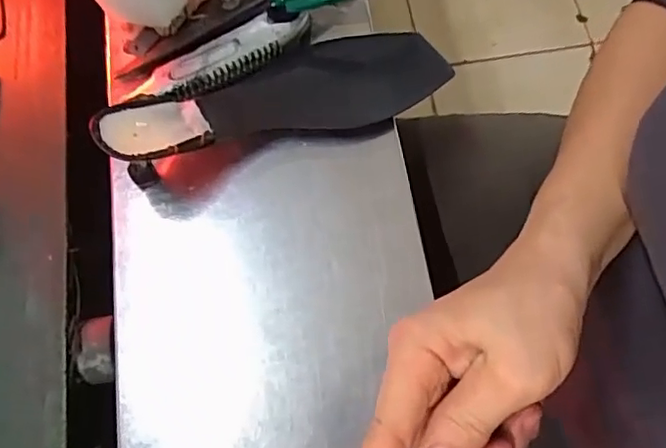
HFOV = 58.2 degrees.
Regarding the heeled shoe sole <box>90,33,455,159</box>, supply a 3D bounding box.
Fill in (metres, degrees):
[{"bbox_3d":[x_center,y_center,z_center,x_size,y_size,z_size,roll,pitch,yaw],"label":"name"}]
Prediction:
[{"bbox_3d":[-0.034,-0.093,0.400,0.229,0.053,0.076,-16,70,-7],"label":"heeled shoe sole"}]

